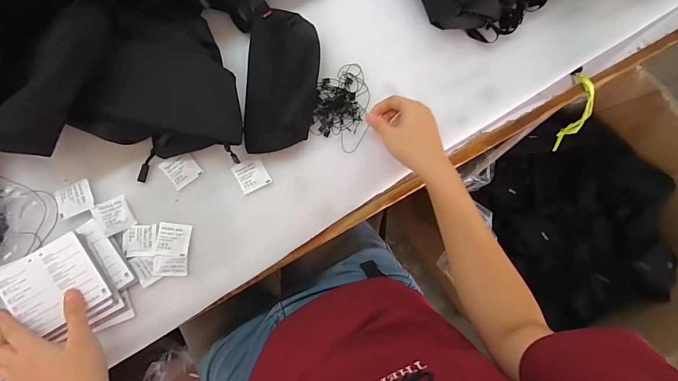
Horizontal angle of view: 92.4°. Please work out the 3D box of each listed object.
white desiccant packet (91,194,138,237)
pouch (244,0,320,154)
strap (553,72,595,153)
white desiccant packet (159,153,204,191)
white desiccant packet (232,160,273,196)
[{"bbox_3d":[-0.282,0.031,0.408,0.037,0.009,0.043,-23,90,-9],"label":"white desiccant packet"},{"bbox_3d":[-0.076,-0.155,0.438,0.092,0.031,0.204,3,86,-8],"label":"pouch"},{"bbox_3d":[0.406,-0.128,0.564,0.023,0.160,0.042,-33,55,-8],"label":"strap"},{"bbox_3d":[-0.205,-0.028,0.424,0.039,0.004,0.040,-36,92,-8],"label":"white desiccant packet"},{"bbox_3d":[-0.116,-0.021,0.431,0.039,0.007,0.040,-29,91,-9],"label":"white desiccant packet"}]

